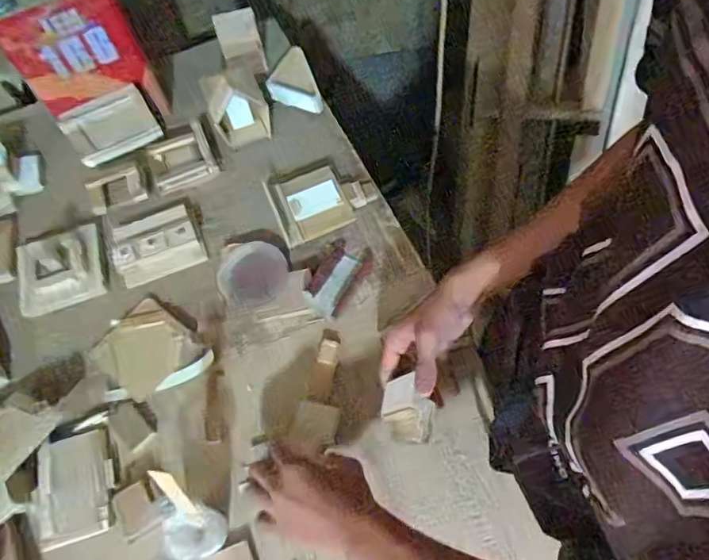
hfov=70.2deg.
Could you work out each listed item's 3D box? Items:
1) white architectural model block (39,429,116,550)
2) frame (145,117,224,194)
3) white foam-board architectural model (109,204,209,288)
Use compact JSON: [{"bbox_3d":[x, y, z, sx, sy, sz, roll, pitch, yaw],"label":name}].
[{"bbox_3d":[-0.321,0.235,0.578,0.079,0.011,0.115,-17,63,-5],"label":"white architectural model block"},{"bbox_3d":[-0.267,-0.191,0.779,0.096,0.033,0.096,-25,64,-9],"label":"frame"},{"bbox_3d":[-0.283,-0.057,0.716,0.126,0.027,0.106,-18,63,-6],"label":"white foam-board architectural model"}]

